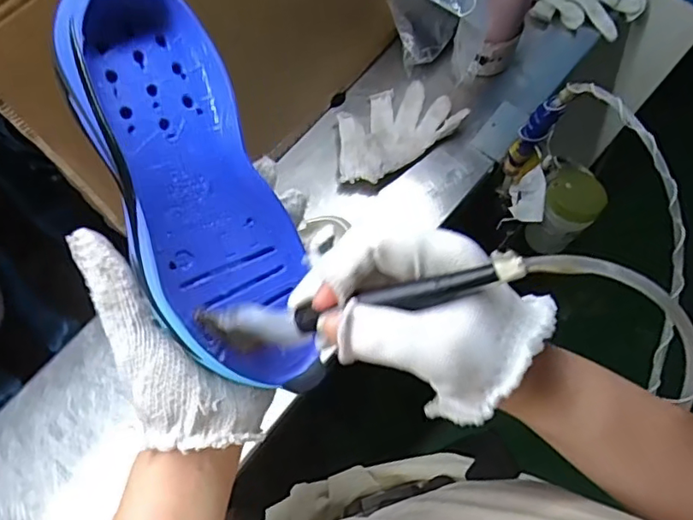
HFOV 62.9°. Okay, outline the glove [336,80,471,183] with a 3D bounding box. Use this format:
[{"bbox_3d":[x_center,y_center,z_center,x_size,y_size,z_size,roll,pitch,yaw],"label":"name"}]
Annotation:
[{"bbox_3d":[0.054,-0.164,0.728,0.173,0.041,0.103,-35,71,-15],"label":"glove"}]

